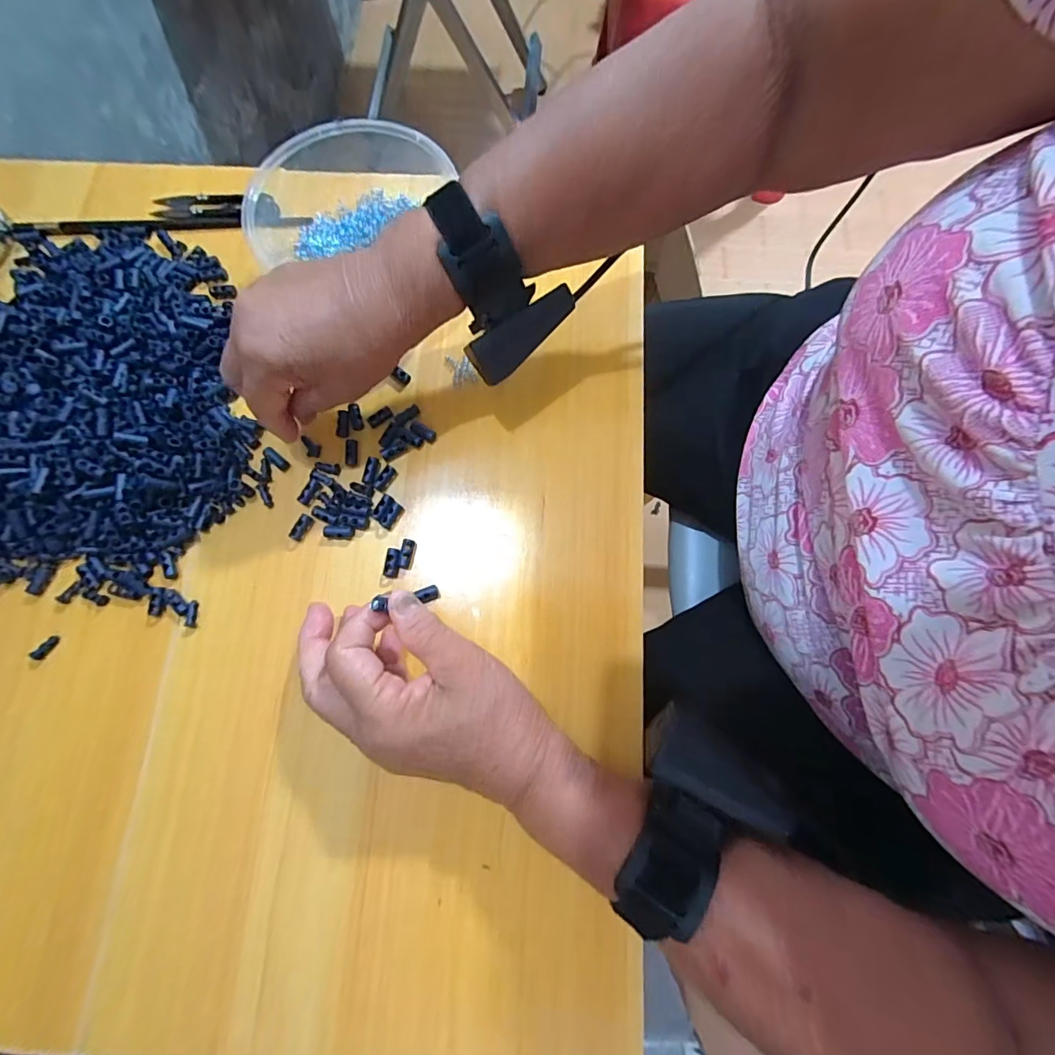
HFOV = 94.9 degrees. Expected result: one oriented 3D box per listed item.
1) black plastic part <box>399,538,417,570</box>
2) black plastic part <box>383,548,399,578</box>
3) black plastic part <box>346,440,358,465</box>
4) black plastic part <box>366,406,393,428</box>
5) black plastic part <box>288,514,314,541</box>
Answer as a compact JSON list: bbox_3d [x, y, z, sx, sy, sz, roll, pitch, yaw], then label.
[{"bbox_3d":[-0.080,0.018,0.321,0.008,0.004,0.020,9,76,3],"label":"black plastic part"},{"bbox_3d":[-0.089,0.023,0.318,0.010,0.006,0.020,8,90,2],"label":"black plastic part"},{"bbox_3d":[-0.122,-0.053,0.336,0.008,0.004,0.019,-1,76,0],"label":"black plastic part"},{"bbox_3d":[-0.104,-0.078,0.339,0.018,0.004,0.009,-31,78,-7],"label":"black plastic part"},{"bbox_3d":[-0.151,0.000,0.323,0.008,0.009,0.019,25,78,6],"label":"black plastic part"}]

